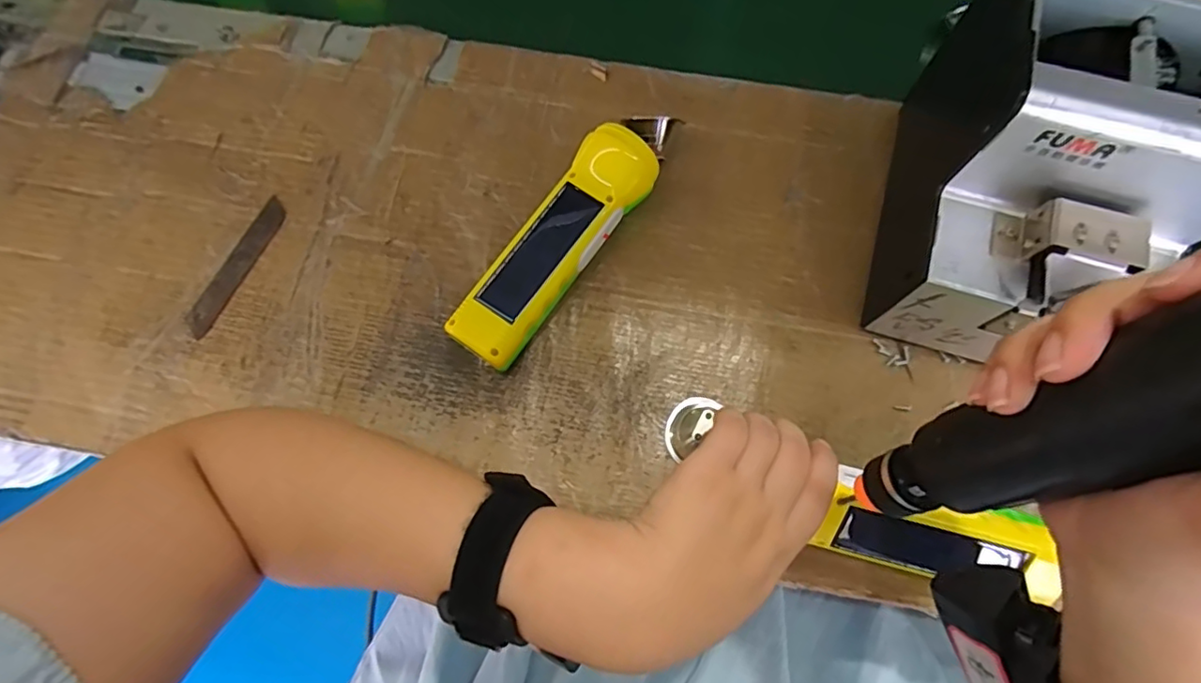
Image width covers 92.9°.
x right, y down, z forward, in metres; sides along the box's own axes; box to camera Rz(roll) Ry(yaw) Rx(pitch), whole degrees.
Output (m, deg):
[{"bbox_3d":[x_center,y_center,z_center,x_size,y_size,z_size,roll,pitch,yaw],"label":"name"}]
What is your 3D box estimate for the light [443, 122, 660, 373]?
[{"bbox_3d":[-0.028,-0.058,0.354,0.044,0.044,0.162,36,75,11],"label":"light"}]

